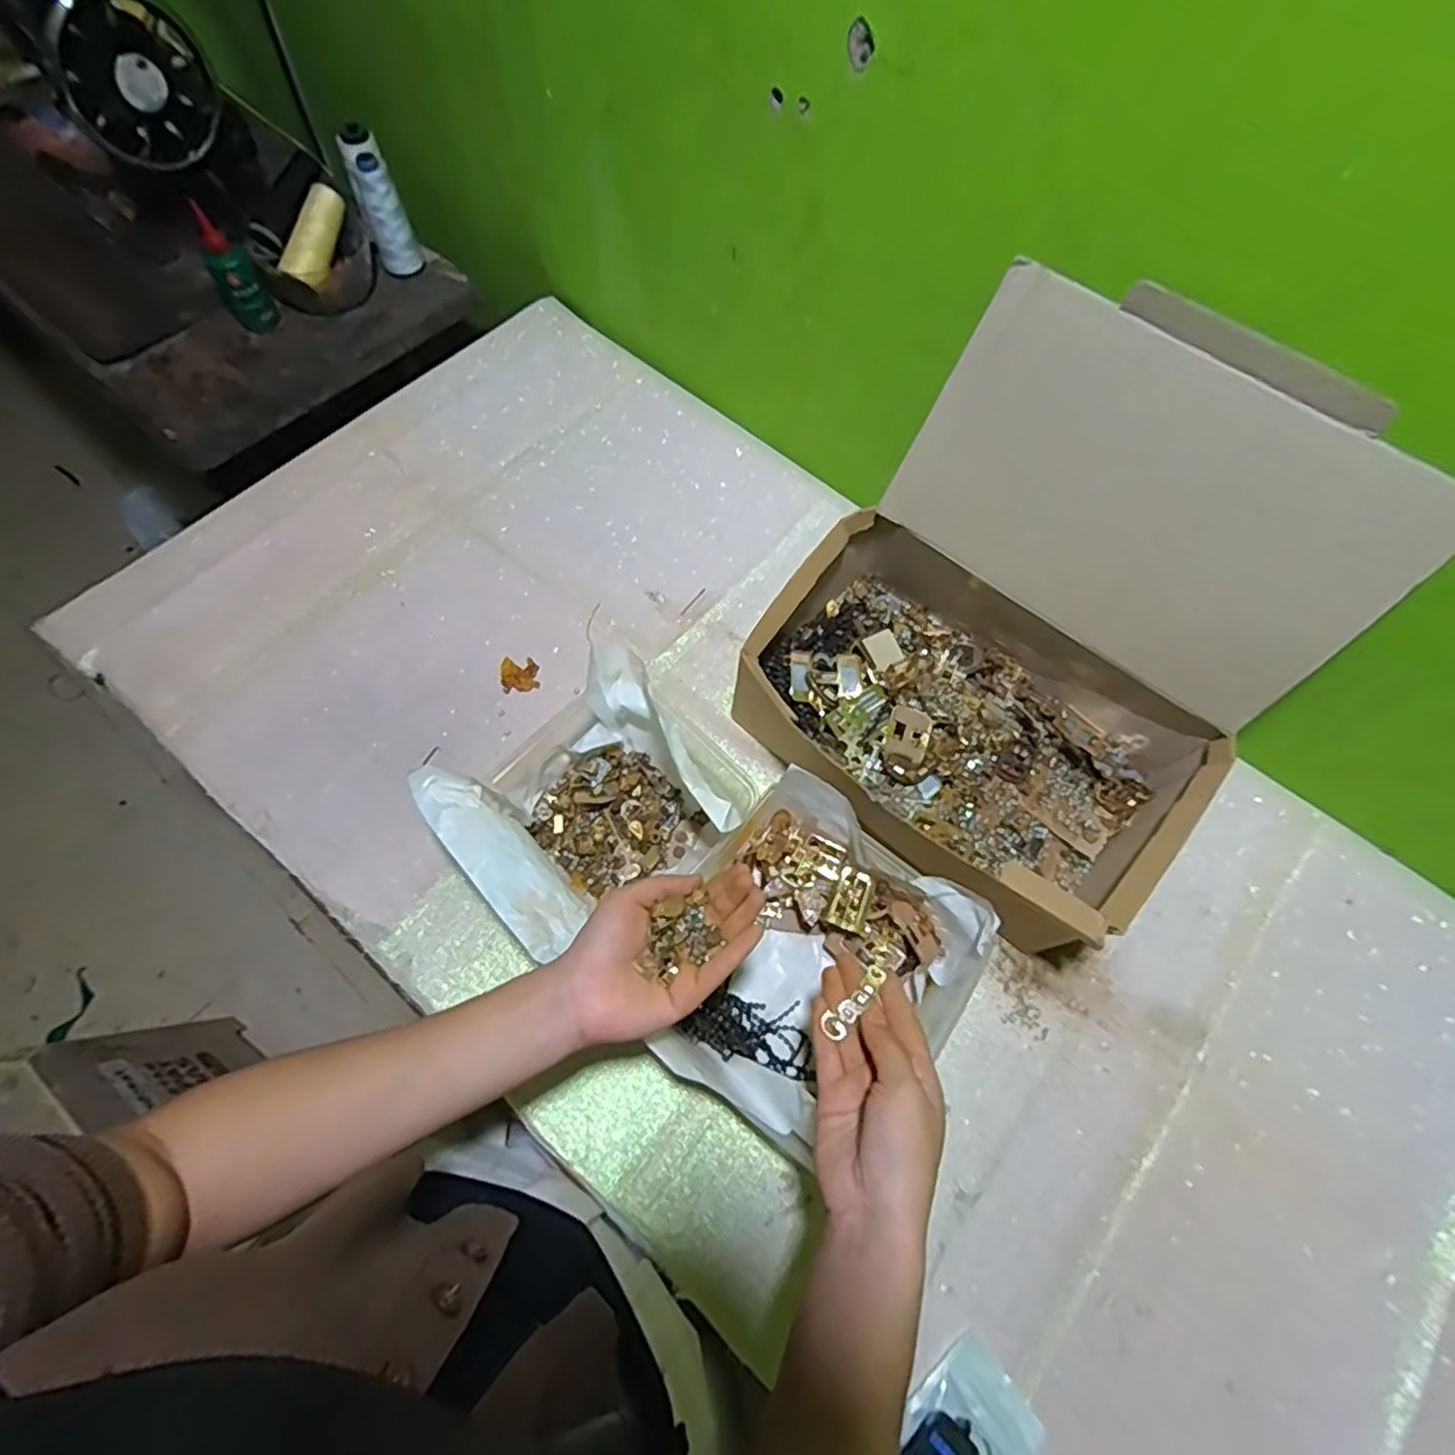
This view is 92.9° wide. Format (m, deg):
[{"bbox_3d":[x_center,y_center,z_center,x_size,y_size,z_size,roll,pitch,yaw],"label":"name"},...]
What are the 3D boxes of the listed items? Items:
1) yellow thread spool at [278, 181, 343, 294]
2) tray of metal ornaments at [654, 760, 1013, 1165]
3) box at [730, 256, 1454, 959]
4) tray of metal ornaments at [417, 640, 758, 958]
[{"bbox_3d":[-0.453,-0.537,0.760,0.036,0.039,0.111,16,88,5],"label":"yellow thread spool"},{"bbox_3d":[0.055,0.173,0.497,0.197,0.078,0.213,38,71,14],"label":"tray of metal ornaments"},{"bbox_3d":[0.207,-0.058,0.492,0.325,0.287,0.300,38,71,13],"label":"box"},{"bbox_3d":[-0.100,0.060,0.529,0.191,0.101,0.161,-40,74,-17],"label":"tray of metal ornaments"}]

